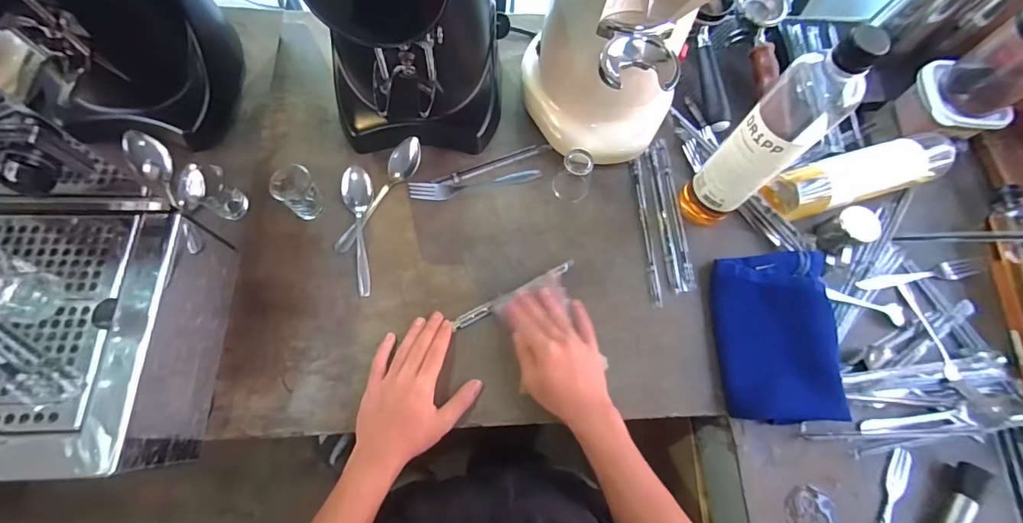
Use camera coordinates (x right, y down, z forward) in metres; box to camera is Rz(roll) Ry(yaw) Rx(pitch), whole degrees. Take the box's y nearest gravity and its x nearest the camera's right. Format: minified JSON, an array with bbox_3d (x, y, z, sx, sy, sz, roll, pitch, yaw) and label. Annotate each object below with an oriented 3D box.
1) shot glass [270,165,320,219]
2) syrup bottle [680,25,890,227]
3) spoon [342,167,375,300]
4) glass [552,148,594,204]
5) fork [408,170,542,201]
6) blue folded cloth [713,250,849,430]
[{"bbox_3d":[-0.258,-0.085,0.534,0.045,0.060,0.049,1,72,-2],"label":"shot glass"},{"bbox_3d":[0.258,-0.117,0.457,0.058,0.275,0.065,-43,78,-14],"label":"syrup bottle"},{"bbox_3d":[-0.190,-0.039,0.540,0.035,0.026,0.158,-3,72,-3],"label":"spoon"},{"bbox_3d":[0.081,-0.110,0.561,0.044,0.050,0.045,20,72,4],"label":"glass"},{"bbox_3d":[-0.045,-0.100,0.571,0.170,0.016,0.023,-9,72,-5],"label":"fork"},{"bbox_3d":[0.308,0.082,0.514,0.122,0.044,0.193,1,72,-2],"label":"blue folded cloth"}]

